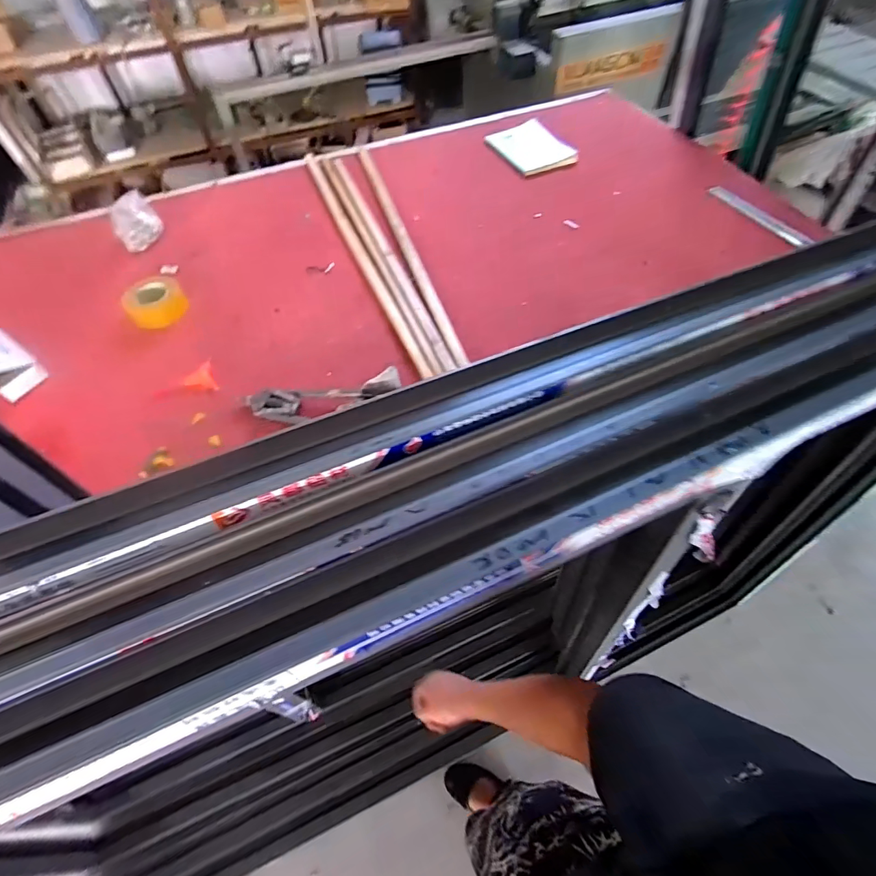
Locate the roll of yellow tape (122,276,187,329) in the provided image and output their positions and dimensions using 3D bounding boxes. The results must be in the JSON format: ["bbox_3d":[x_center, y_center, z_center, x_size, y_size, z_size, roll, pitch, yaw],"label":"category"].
[{"bbox_3d":[-0.677,-0.326,1.101,0.134,0.058,0.139,-1,57,2],"label":"roll of yellow tape"}]

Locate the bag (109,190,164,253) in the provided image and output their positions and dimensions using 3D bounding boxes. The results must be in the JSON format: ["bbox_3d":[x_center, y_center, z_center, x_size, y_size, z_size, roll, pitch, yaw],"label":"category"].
[{"bbox_3d":[-0.823,-0.595,1.235,0.119,0.108,0.074,-32,62,-17],"label":"bag"}]

